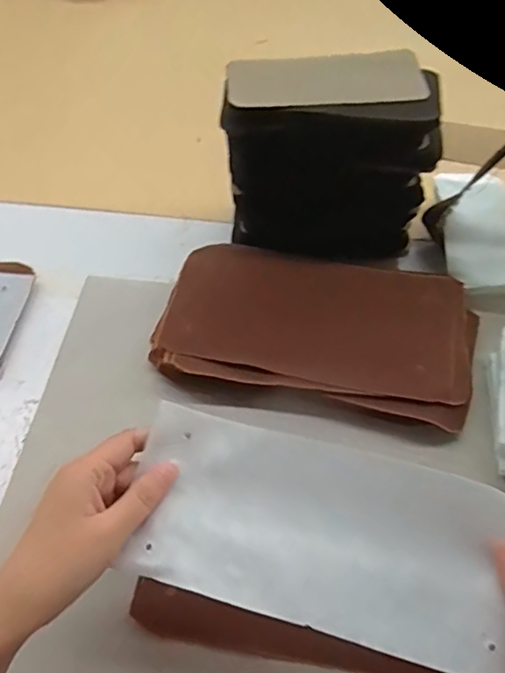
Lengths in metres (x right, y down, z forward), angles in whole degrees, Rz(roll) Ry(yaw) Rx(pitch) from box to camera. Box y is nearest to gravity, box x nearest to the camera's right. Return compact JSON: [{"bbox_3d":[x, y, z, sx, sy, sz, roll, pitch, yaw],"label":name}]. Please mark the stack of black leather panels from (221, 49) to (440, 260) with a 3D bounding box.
[{"bbox_3d":[0.072,-0.170,0.521,0.187,0.153,0.095,1,58,1],"label":"stack of black leather panels"}]

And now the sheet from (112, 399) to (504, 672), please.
[{"bbox_3d":[0.042,0.117,0.329,0.235,0.027,0.106,14,59,10],"label":"sheet"}]

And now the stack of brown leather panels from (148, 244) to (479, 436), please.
[{"bbox_3d":[0.061,-0.013,0.499,0.277,0.031,0.158,11,59,7],"label":"stack of brown leather panels"}]

